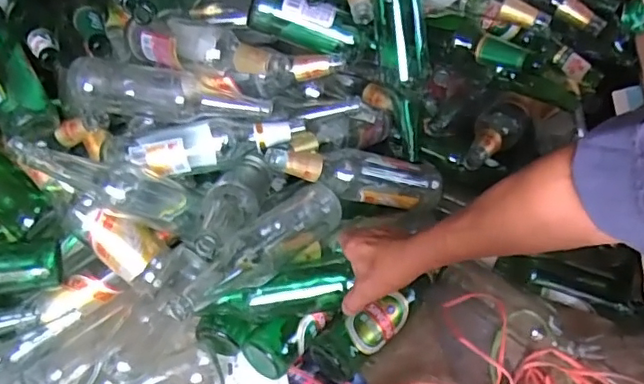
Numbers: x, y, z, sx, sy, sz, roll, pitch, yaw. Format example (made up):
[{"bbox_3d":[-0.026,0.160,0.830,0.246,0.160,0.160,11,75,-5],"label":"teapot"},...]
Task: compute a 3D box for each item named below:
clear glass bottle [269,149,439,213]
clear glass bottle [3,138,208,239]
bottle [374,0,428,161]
[{"bbox_3d":[0.055,-0.017,0.768,0.279,0.062,0.072,10,48,-26],"label":"clear glass bottle"},{"bbox_3d":[-0.253,-0.007,0.693,0.250,0.054,0.060,25,41,-37],"label":"clear glass bottle"},{"bbox_3d":[0.111,-0.175,0.767,0.066,0.264,0.075,-12,23,-10],"label":"bottle"}]

